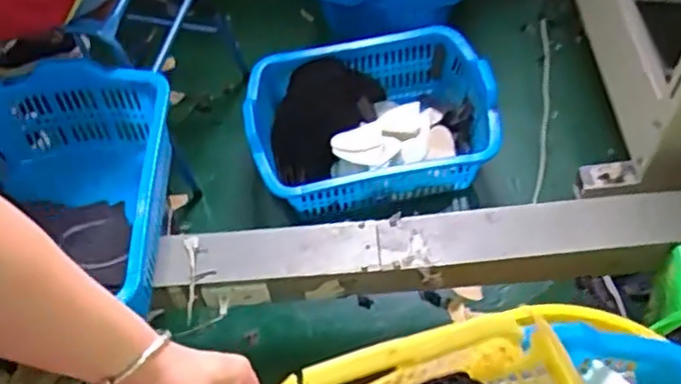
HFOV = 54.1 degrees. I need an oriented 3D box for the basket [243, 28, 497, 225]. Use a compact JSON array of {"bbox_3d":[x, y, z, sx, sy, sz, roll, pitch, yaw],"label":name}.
[{"bbox_3d":[0.071,-0.164,1.550,0.547,0.203,0.404,-10,57,-2],"label":"basket"}]

